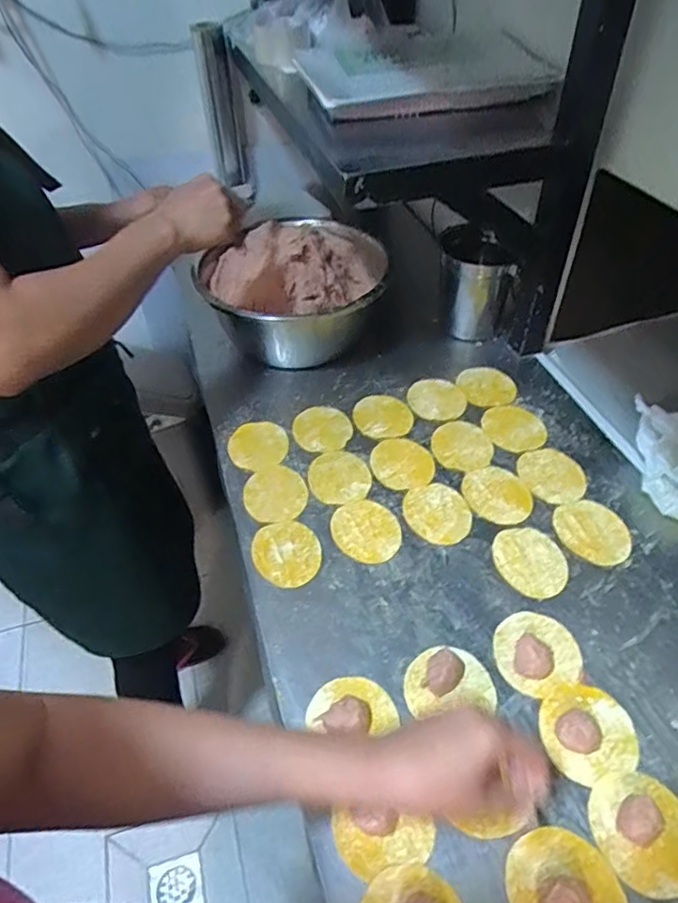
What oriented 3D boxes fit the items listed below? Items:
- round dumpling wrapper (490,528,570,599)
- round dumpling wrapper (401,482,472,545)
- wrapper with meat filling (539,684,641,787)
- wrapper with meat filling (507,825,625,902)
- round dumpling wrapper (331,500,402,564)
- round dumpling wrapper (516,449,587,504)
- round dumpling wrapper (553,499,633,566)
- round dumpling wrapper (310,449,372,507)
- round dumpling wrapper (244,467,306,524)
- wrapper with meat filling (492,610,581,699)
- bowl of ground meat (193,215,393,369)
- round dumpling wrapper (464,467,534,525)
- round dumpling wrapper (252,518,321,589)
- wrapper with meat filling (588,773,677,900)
[{"bbox_3d":[0.205,0.116,0.617,0.073,0.004,0.083,-14,48,-11],"label":"round dumpling wrapper"},{"bbox_3d":[0.113,0.071,0.667,0.072,0.004,0.083,-13,47,-10],"label":"round dumpling wrapper"},{"bbox_3d":[0.215,0.236,0.491,0.081,0.021,0.074,-1,46,1],"label":"wrapper with meat filling"},{"bbox_3d":[0.165,0.316,0.414,0.076,0.026,0.080,-1,46,1],"label":"wrapper with meat filling"},{"bbox_3d":[0.031,0.089,0.650,0.072,0.004,0.082,-16,48,-13],"label":"round dumpling wrapper"},{"bbox_3d":[0.259,0.027,0.702,0.076,0.004,0.087,-10,47,-7],"label":"round dumpling wrapper"},{"bbox_3d":[0.281,0.088,0.639,0.072,0.004,0.083,-13,47,-11],"label":"round dumpling wrapper"},{"bbox_3d":[0.001,0.030,0.712,0.073,0.004,0.084,-9,47,-7],"label":"round dumpling wrapper"},{"bbox_3d":[-0.076,0.049,0.693,0.072,0.005,0.084,-4,46,-2],"label":"round dumpling wrapper"},{"bbox_3d":[0.187,0.183,0.541,0.076,0.023,0.083,-1,46,1],"label":"wrapper with meat filling"},{"bbox_3d":[-0.070,-0.241,0.866,0.254,0.163,0.243,-1,46,1],"label":"bowl of ground meat"},{"bbox_3d":[0.186,0.050,0.681,0.073,0.004,0.083,-13,47,-11],"label":"round dumpling wrapper"},{"bbox_3d":[-0.057,0.110,0.632,0.072,0.004,0.083,-18,48,-15],"label":"round dumpling wrapper"},{"bbox_3d":[0.238,0.287,0.439,0.078,0.026,0.078,-1,46,1],"label":"wrapper with meat filling"}]

